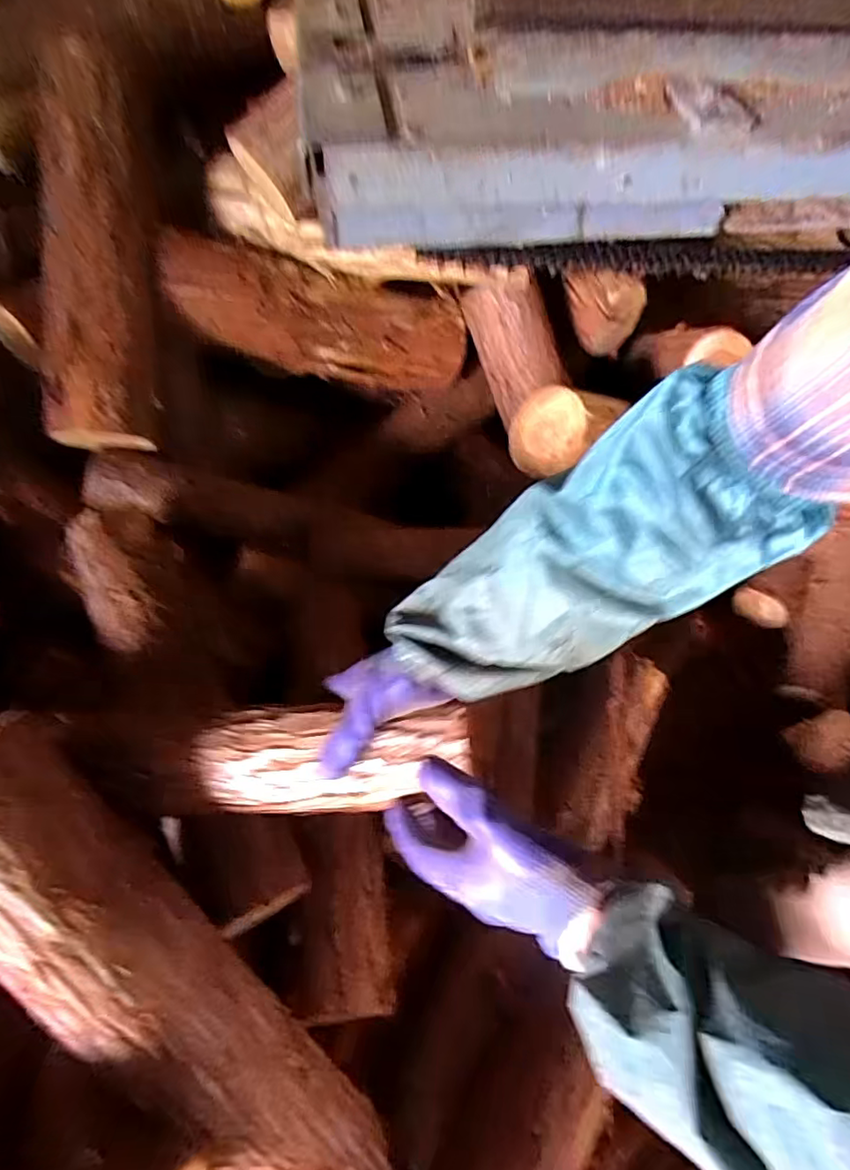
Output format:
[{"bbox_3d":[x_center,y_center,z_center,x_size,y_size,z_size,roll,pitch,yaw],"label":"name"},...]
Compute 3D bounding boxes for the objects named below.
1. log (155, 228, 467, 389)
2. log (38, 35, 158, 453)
[{"bbox_3d":[-0.174,-0.450,0.964,0.489,0.145,0.117,3,55,-27],"label":"log"},{"bbox_3d":[-0.444,-0.452,0.771,0.129,0.089,0.505,-2,93,-2],"label":"log"}]

